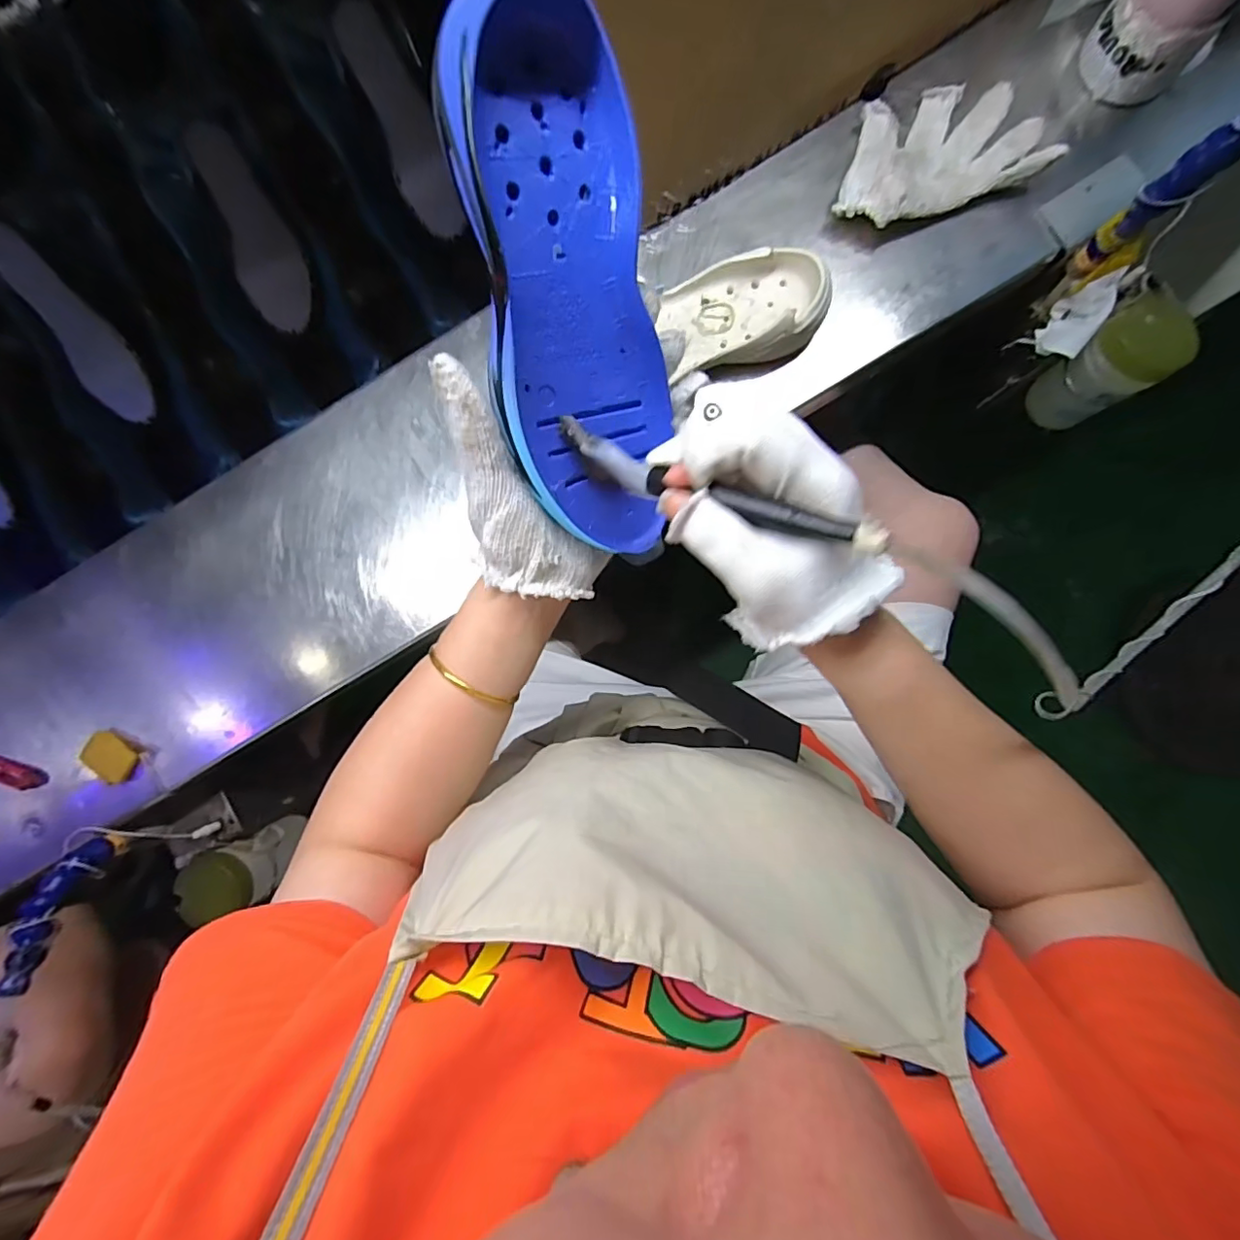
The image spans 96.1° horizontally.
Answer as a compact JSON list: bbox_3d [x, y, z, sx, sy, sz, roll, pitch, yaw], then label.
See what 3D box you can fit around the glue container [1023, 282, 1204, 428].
[{"bbox_3d":[0.489,-0.255,0.558,0.074,0.135,0.074,-1,82,5],"label":"glue container"}]

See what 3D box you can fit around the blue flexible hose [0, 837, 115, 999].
[{"bbox_3d":[-0.493,0.247,0.480,0.030,0.037,0.125,-6,47,4],"label":"blue flexible hose"}]

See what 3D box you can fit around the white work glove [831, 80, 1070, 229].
[{"bbox_3d":[0.269,-0.405,0.484,0.178,0.033,0.107,-16,81,3],"label":"white work glove"}]

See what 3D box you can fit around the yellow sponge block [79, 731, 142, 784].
[{"bbox_3d":[-0.490,0.131,0.537,0.052,0.015,0.036,31,86,9],"label":"yellow sponge block"}]

